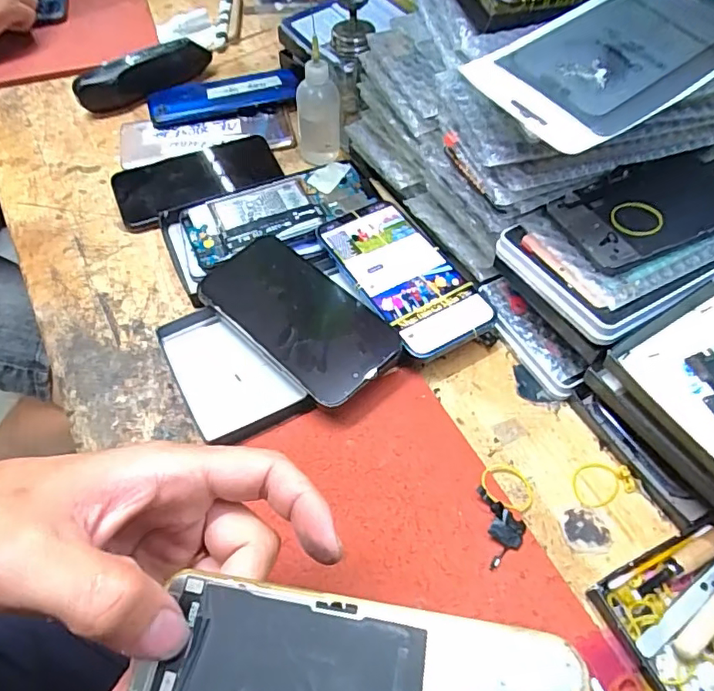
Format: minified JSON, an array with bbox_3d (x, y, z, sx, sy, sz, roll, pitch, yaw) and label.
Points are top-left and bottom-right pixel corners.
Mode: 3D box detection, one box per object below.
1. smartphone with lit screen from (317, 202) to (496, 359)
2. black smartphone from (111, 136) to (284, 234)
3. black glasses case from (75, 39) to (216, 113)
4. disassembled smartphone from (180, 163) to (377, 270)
[{"bbox_3d":[0.032,-0.053,0.390,0.068,0.006,0.142,-29,61,-14],"label":"smartphone with lit screen"},{"bbox_3d":[-0.141,-0.151,0.480,0.145,0.005,0.081,-26,58,-17],"label":"black smartphone"},{"bbox_3d":[-0.217,-0.279,0.557,0.144,0.034,0.035,-32,60,-20],"label":"black glasses case"},{"bbox_3d":[-0.064,-0.114,0.447,0.153,0.007,0.066,-22,57,-14],"label":"disassembled smartphone"}]

